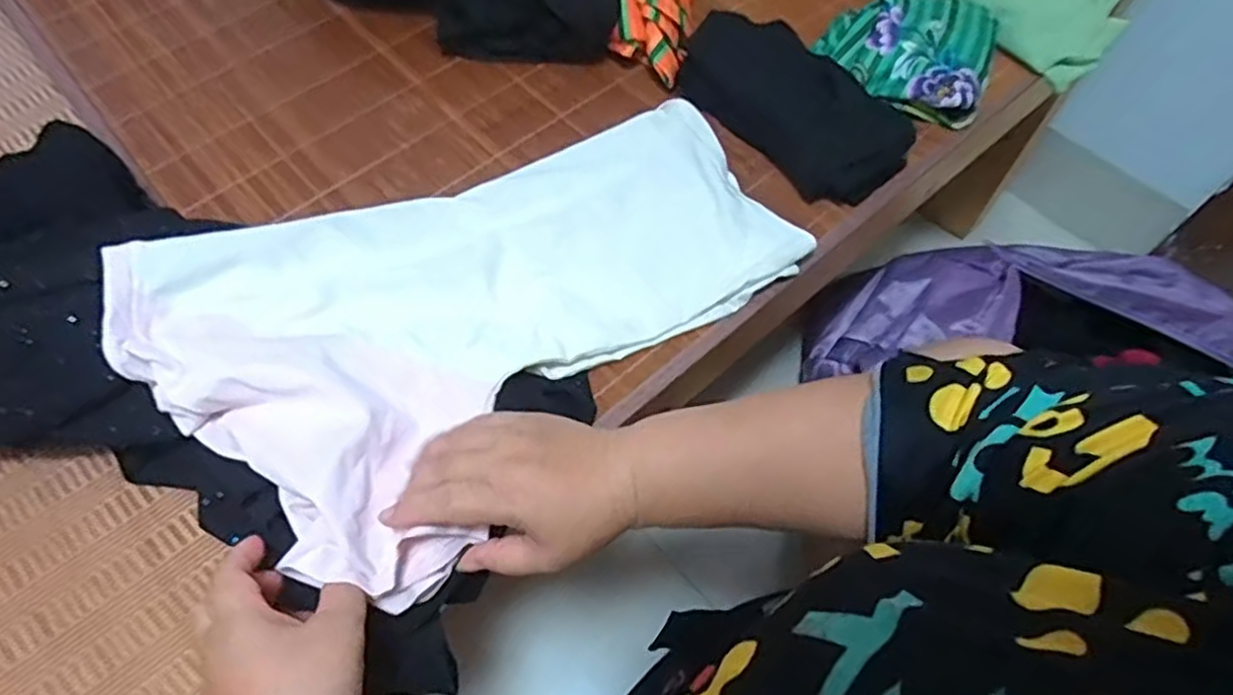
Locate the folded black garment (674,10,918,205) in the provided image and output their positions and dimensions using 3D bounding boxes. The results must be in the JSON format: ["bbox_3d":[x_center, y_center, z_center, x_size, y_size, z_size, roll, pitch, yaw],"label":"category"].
[{"bbox_3d":[0.145,-0.205,0.582,0.101,0.051,0.208,-38,68,-19],"label":"folded black garment"}]

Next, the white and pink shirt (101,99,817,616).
[{"bbox_3d":[-0.086,-0.059,0.506,0.430,0.092,0.277,-40,69,-18],"label":"white and pink shirt"}]

